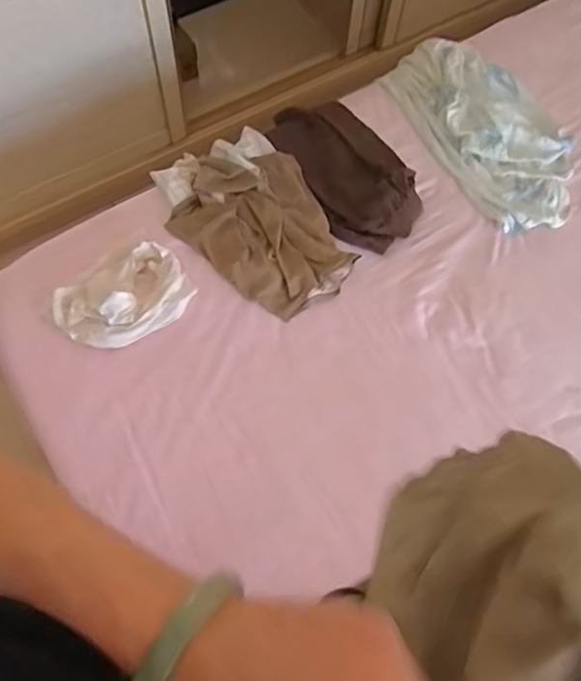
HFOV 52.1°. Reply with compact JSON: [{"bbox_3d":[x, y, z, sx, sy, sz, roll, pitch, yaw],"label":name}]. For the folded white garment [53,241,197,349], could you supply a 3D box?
[{"bbox_3d":[-0.281,-0.070,1.007,0.220,0.053,0.147,-26,68,-13],"label":"folded white garment"}]

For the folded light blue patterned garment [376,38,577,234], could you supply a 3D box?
[{"bbox_3d":[0.400,-0.443,1.210,0.253,0.056,0.499,-27,68,-14],"label":"folded light blue patterned garment"}]

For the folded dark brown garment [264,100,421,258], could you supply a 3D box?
[{"bbox_3d":[0.094,-0.349,1.150,0.194,0.051,0.402,-32,69,-16],"label":"folded dark brown garment"}]

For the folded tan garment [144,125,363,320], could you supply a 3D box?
[{"bbox_3d":[-0.069,-0.223,1.092,0.255,0.041,0.403,-26,68,-13],"label":"folded tan garment"}]

